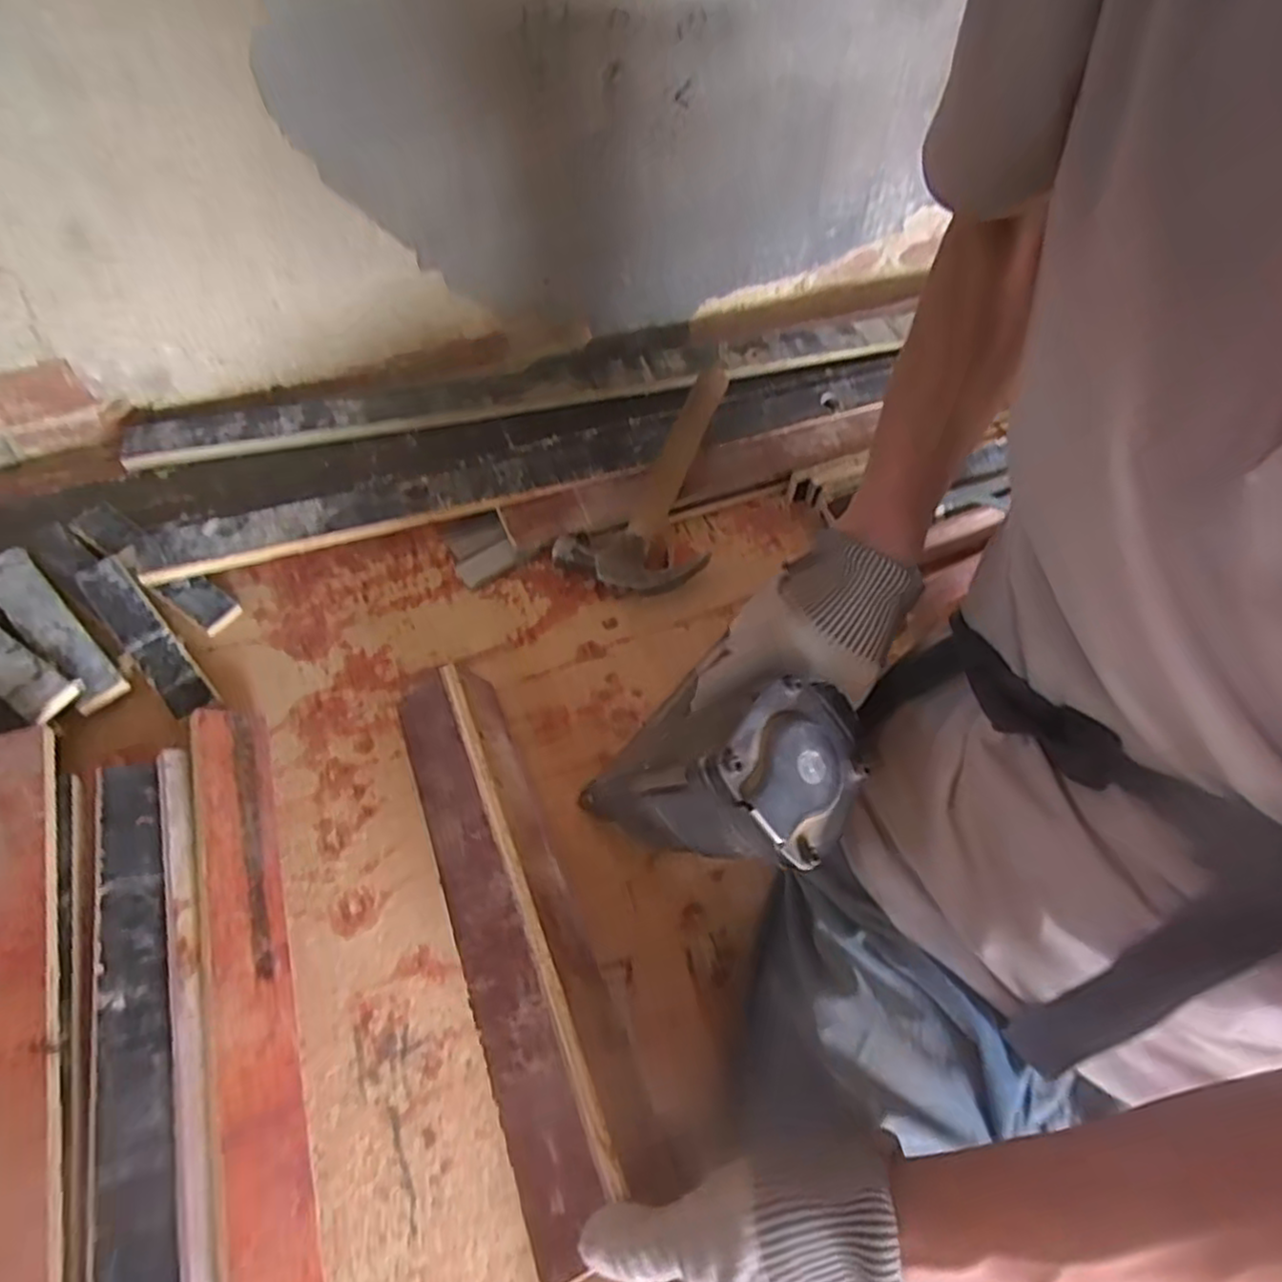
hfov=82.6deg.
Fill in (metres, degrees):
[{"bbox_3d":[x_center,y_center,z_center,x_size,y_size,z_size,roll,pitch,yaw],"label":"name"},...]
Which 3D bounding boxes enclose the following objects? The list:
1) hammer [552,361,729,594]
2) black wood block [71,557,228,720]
[{"bbox_3d":[0.030,-0.156,0.708,0.122,0.045,0.260,21,69,11],"label":"hammer"},{"bbox_3d":[-0.385,-0.006,0.568,0.033,0.007,0.159,-39,77,-21],"label":"black wood block"}]

